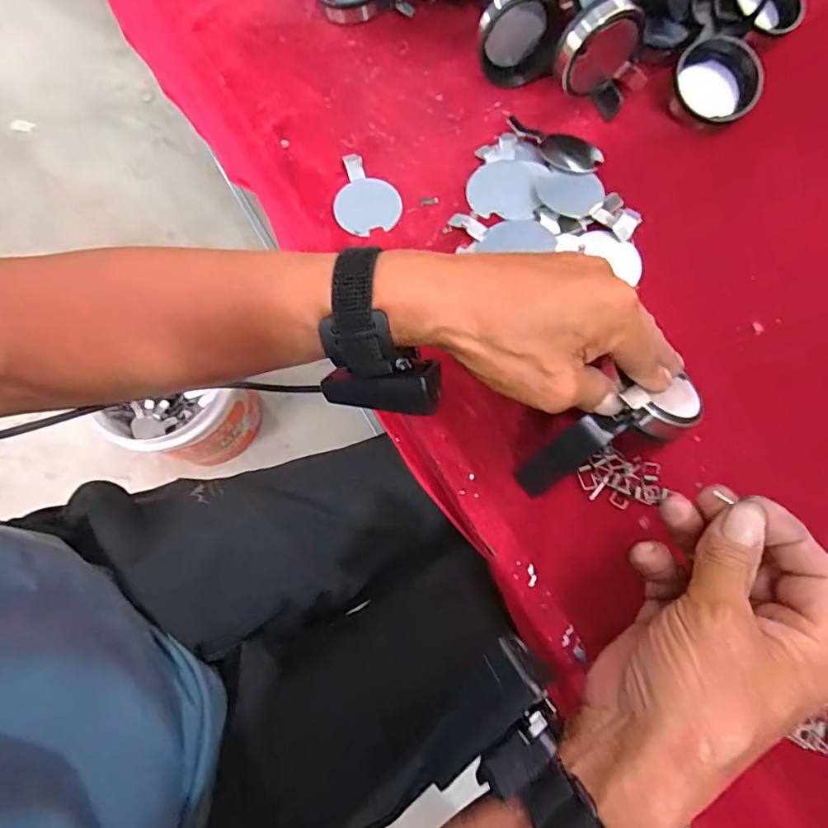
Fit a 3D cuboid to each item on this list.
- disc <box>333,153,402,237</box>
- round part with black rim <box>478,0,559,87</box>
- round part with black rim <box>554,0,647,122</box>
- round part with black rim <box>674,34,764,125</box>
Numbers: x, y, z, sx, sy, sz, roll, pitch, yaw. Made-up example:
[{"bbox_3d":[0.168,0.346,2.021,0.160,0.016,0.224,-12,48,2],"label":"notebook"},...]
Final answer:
[{"bbox_3d":[-0.041,-0.182,0.413,0.053,0.004,0.076,-13,73,-1],"label":"disc"},{"bbox_3d":[0.090,-0.318,0.424,0.066,0.067,0.018,0,73,3],"label":"round part with black rim"},{"bbox_3d":[0.152,-0.282,0.401,0.081,0.086,0.022,-6,73,1],"label":"round part with black rim"},{"bbox_3d":[0.255,-0.279,0.425,0.067,0.019,0.062,27,114,14],"label":"round part with black rim"}]

